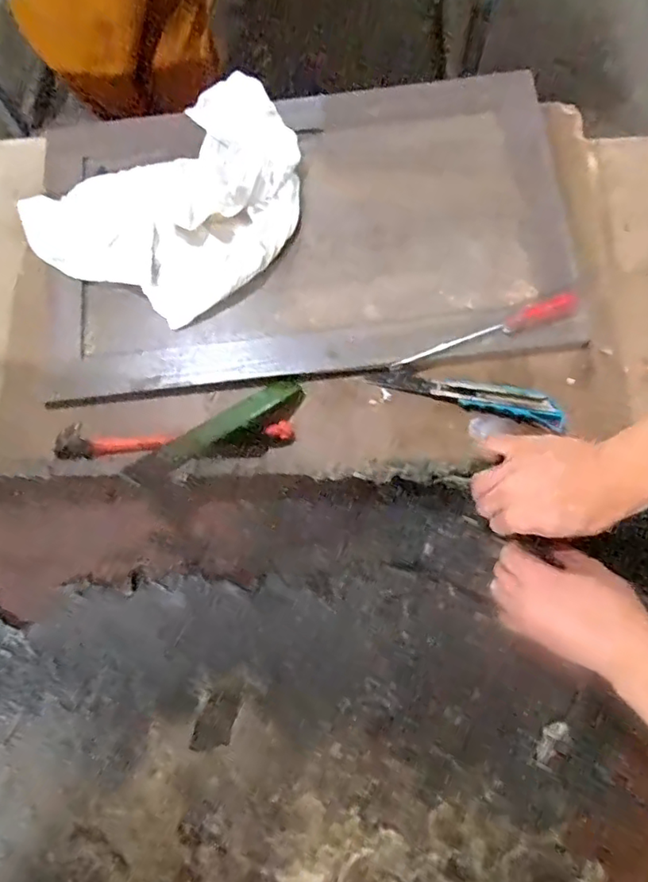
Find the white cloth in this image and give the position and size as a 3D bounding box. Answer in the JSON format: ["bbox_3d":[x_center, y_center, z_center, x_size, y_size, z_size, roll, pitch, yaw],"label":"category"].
[{"bbox_3d":[-0.172,-0.298,0.702,0.350,0.063,0.260,-38,79,-8],"label":"white cloth"}]

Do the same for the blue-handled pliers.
[{"bbox_3d":[0.166,-0.059,0.674,0.221,0.028,0.038,16,77,4],"label":"blue-handled pliers"}]

